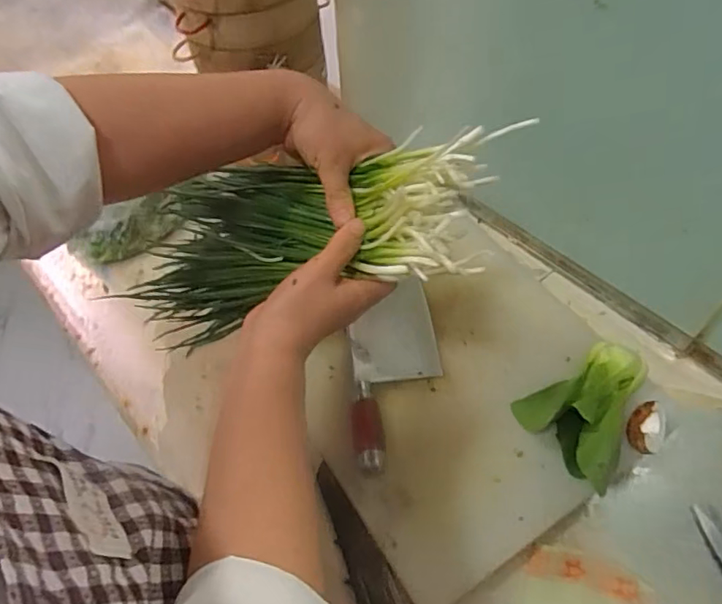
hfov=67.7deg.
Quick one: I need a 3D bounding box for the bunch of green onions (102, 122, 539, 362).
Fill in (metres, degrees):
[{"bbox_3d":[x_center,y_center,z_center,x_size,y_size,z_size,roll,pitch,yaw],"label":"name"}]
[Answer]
[{"bbox_3d":[-0.063,-0.058,0.460,0.359,0.077,0.129,-12,49,30],"label":"bunch of green onions"}]

